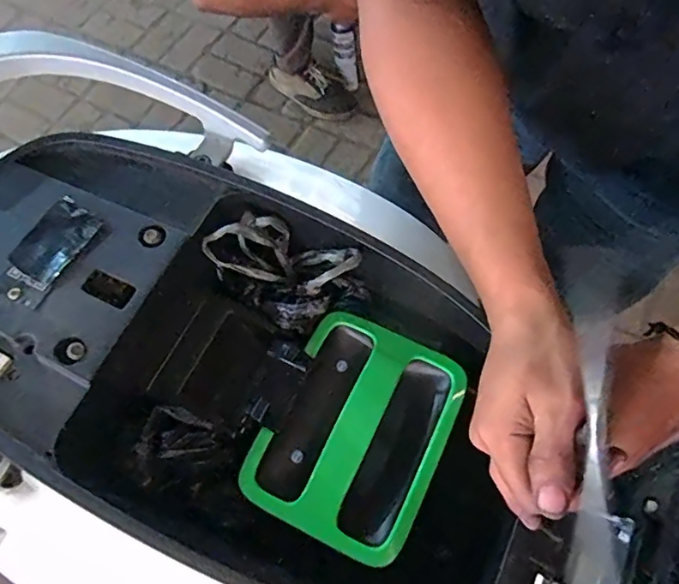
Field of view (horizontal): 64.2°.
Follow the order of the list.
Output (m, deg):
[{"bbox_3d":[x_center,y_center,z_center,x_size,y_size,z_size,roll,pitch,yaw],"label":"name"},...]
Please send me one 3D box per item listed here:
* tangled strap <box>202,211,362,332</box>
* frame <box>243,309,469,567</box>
[{"bbox_3d":[-0.047,-0.023,0.472,0.116,0.056,0.076,34,70,17],"label":"tangled strap"},{"bbox_3d":[0.014,0.111,0.442,0.137,0.018,0.172,23,67,13],"label":"frame"}]

